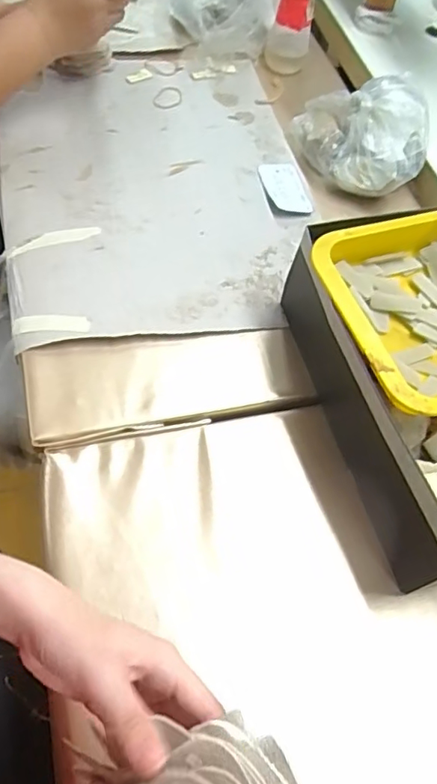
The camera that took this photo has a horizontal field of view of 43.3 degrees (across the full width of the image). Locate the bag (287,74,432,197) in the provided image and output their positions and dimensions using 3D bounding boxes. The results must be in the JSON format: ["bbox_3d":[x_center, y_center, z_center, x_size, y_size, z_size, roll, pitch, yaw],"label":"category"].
[{"bbox_3d":[0.190,-0.337,0.720,0.171,0.080,0.154,6,59,-4],"label":"bag"}]

